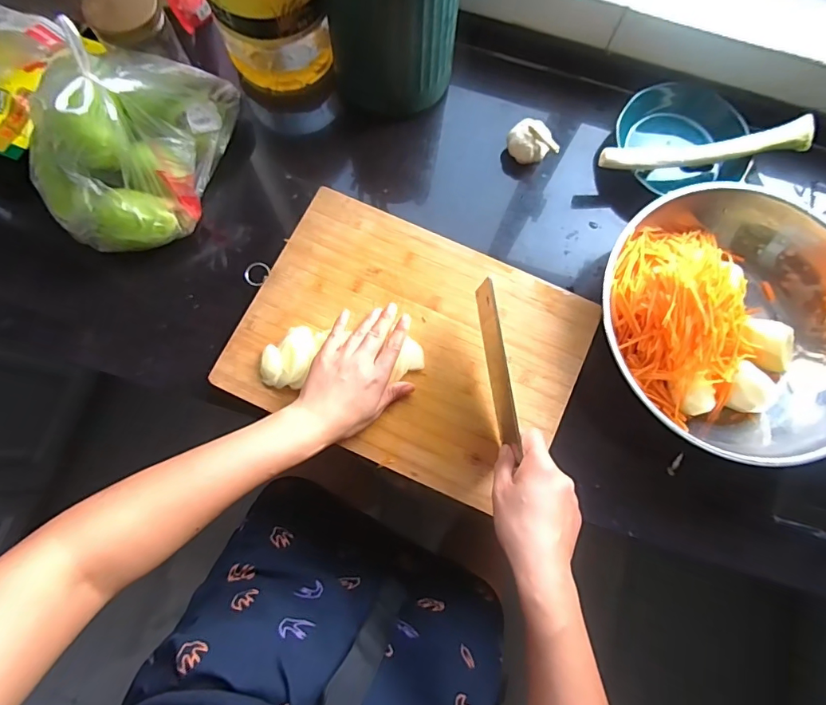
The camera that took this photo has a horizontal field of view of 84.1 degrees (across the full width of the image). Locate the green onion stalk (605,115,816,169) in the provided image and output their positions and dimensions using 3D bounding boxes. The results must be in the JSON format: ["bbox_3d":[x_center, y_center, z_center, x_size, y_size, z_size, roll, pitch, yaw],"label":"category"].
[{"bbox_3d":[0.359,-0.249,0.562,0.263,0.024,0.031,-9,77,-4],"label":"green onion stalk"}]

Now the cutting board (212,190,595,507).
[{"bbox_3d":[-0.001,-0.012,0.520,0.365,0.012,0.269,24,77,4],"label":"cutting board"}]

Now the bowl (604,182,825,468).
[{"bbox_3d":[0.361,-0.035,0.514,0.299,0.104,0.300,0,77,-1],"label":"bowl"}]

